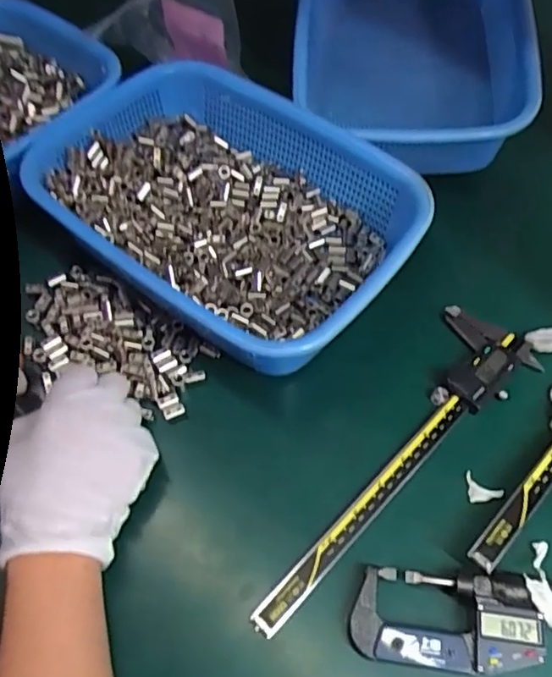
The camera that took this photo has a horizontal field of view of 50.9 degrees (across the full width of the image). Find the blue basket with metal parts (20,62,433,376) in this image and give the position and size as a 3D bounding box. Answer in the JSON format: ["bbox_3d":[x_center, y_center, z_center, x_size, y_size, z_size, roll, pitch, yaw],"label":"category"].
[{"bbox_3d":[-0.043,-0.107,0.473,0.298,0.075,0.214,35,64,17],"label":"blue basket with metal parts"}]

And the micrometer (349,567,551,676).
[{"bbox_3d":[0.136,0.168,0.341,0.177,0.022,0.052,5,59,0],"label":"micrometer"}]

